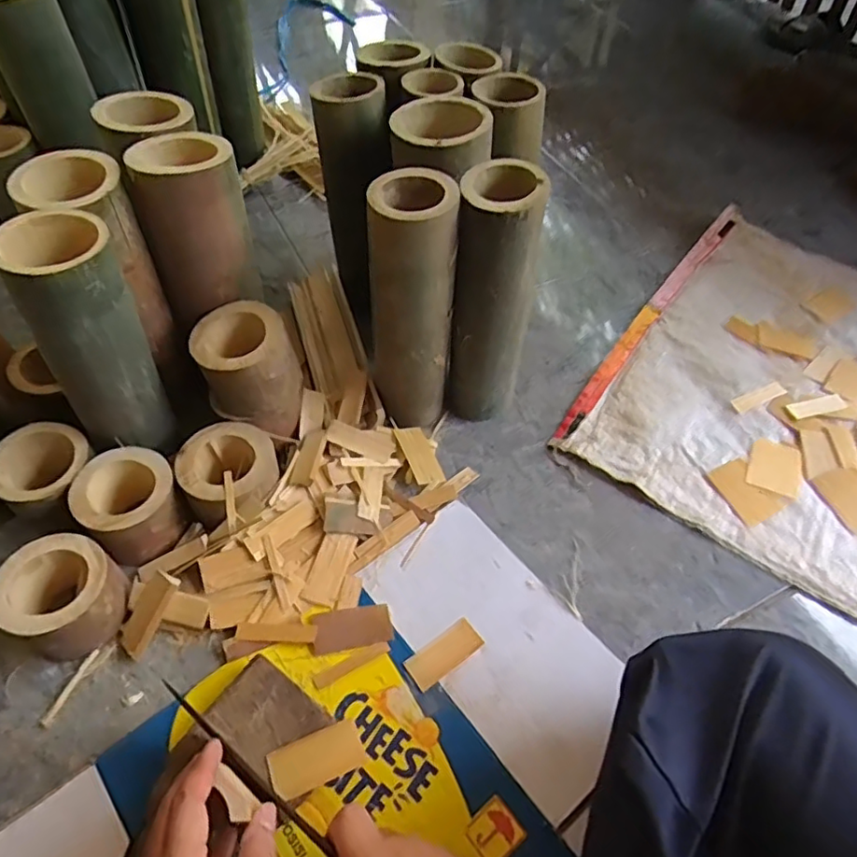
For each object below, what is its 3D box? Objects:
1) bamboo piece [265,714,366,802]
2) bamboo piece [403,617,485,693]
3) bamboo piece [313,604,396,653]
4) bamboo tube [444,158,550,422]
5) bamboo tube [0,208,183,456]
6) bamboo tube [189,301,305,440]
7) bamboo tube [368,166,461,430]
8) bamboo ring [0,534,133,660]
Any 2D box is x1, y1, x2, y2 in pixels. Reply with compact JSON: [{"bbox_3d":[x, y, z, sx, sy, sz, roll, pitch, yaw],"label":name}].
[{"bbox_3d":[-0.088,0.261,0.479,0.072,0.005,0.037,-17,69,-22],"label":"bamboo piece"},{"bbox_3d":[0.014,0.204,0.552,0.071,0.005,0.032,-30,60,-22],"label":"bamboo piece"},{"bbox_3d":[-0.070,0.184,0.563,0.071,0.007,0.034,-8,54,-8],"label":"bamboo piece"},{"bbox_3d":[0.068,-0.128,0.645,0.078,0.283,0.089,10,54,5],"label":"bamboo tube"},{"bbox_3d":[-0.299,-0.067,0.559,0.095,0.243,0.082,-31,60,-22],"label":"bamboo tube"},{"bbox_3d":[-0.184,-0.057,0.630,0.094,0.115,0.093,-28,59,-21],"label":"bamboo tube"},{"bbox_3d":[-0.014,-0.110,0.625,0.082,0.282,0.076,7,53,3],"label":"bamboo tube"},{"bbox_3d":[-0.324,0.151,0.543,0.087,0.079,0.088,1,53,-1],"label":"bamboo ring"}]

